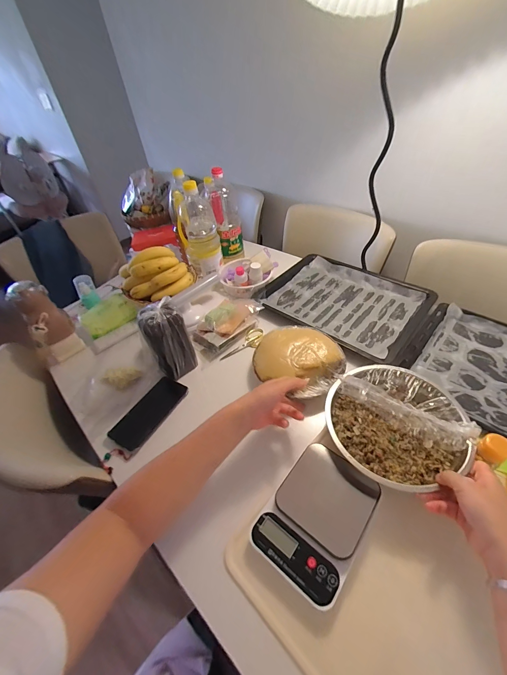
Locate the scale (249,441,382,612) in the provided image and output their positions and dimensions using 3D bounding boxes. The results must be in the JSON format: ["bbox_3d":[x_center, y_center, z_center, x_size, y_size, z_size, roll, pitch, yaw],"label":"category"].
[{"bbox_3d":[0.095,0.263,0.424,0.130,0.037,0.180,28,55,30],"label":"scale"}]

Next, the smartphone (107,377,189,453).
[{"bbox_3d":[-0.215,0.152,0.593,0.082,0.010,0.161,21,52,25],"label":"smartphone"}]

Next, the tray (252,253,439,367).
[{"bbox_3d":[0.236,-0.099,0.774,0.396,0.033,0.309,28,55,30],"label":"tray"}]

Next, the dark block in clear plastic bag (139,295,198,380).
[{"bbox_3d":[-0.183,0.010,0.622,0.061,0.173,0.083,27,55,30],"label":"dark block in clear plastic bag"}]

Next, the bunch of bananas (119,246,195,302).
[{"bbox_3d":[-0.281,-0.183,0.791,0.169,0.099,0.149,-29,48,-22],"label":"bunch of bananas"}]

